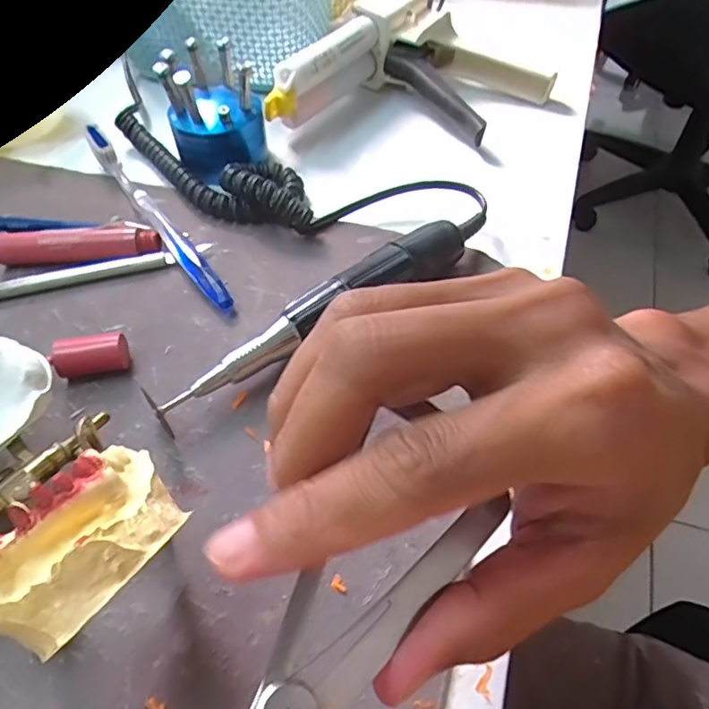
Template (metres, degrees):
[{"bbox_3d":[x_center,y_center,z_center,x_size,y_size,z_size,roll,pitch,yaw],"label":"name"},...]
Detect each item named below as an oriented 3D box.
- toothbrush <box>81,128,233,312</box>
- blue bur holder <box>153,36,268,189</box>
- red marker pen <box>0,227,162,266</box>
[{"bbox_3d":[-0.120,-0.084,0.335,0.011,0.020,0.185,-30,57,-22],"label":"toothbrush"},{"bbox_3d":[-0.088,-0.152,0.367,0.058,0.060,0.047,-12,52,-9],"label":"blue bur holder"},{"bbox_3d":[-0.151,-0.058,0.315,0.087,0.018,0.013,-3,51,-3],"label":"red marker pen"}]

